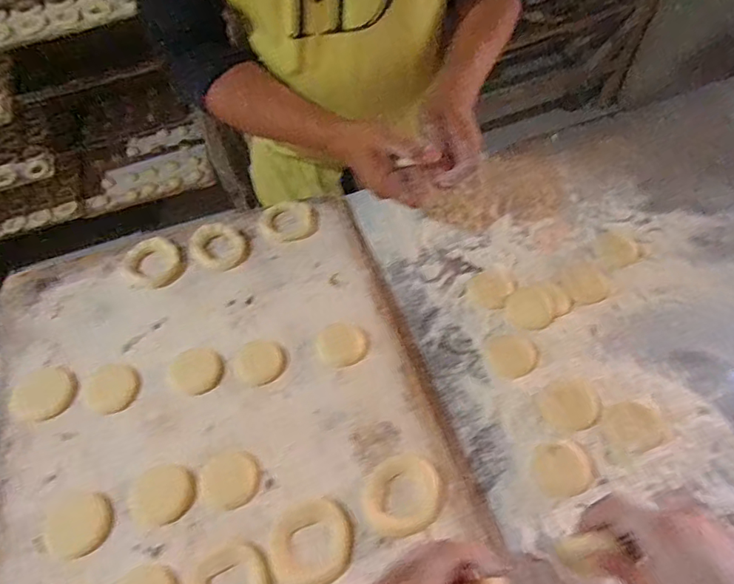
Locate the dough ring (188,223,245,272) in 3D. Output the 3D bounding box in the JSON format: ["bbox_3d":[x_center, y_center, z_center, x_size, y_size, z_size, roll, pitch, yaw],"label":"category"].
[{"bbox_3d":[-0.182,-0.056,0.616,0.066,0.013,0.060,0,58,1],"label":"dough ring"}]

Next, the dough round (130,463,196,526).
[{"bbox_3d":[-0.189,0.187,0.468,0.058,0.006,0.052,-3,58,-1],"label":"dough round"}]

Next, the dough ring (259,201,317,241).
[{"bbox_3d":[-0.100,-0.092,0.646,0.070,0.009,0.058,7,58,5],"label":"dough ring"}]

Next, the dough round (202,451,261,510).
[{"bbox_3d":[-0.128,0.174,0.472,0.052,0.004,0.050,0,58,1],"label":"dough round"}]

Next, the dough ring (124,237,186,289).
[{"bbox_3d":[-0.253,-0.035,0.603,0.064,0.012,0.065,0,58,1],"label":"dough ring"}]

